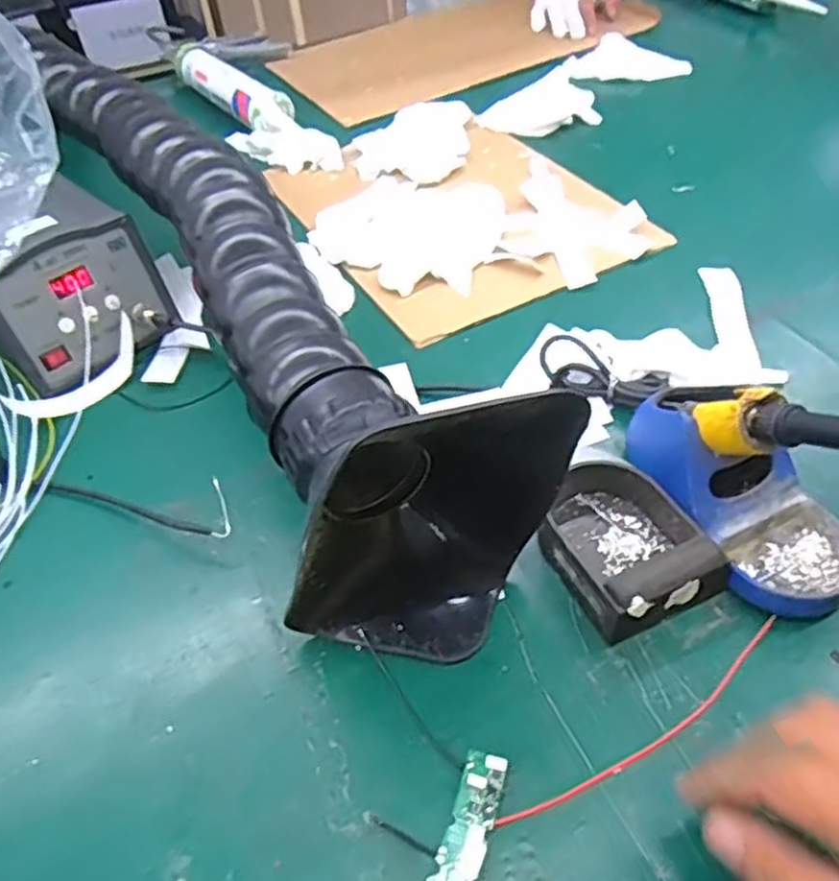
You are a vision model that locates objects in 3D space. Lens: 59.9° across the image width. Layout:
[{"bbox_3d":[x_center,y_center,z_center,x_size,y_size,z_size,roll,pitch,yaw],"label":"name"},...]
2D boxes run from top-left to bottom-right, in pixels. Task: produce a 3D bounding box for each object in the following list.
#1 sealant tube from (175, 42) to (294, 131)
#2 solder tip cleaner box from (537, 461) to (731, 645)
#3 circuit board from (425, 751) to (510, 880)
[{"bbox_3d":[-0.240,-0.442,0.912,0.056,0.047,0.275,-31,52,-21],"label":"sealant tube"},{"bbox_3d":[0.113,0.056,0.427,0.079,0.032,0.108,-25,50,-16],"label":"solder tip cleaner box"},{"bbox_3d":[0.020,0.181,0.328,0.021,0.008,0.080,14,51,18],"label":"circuit board"}]

